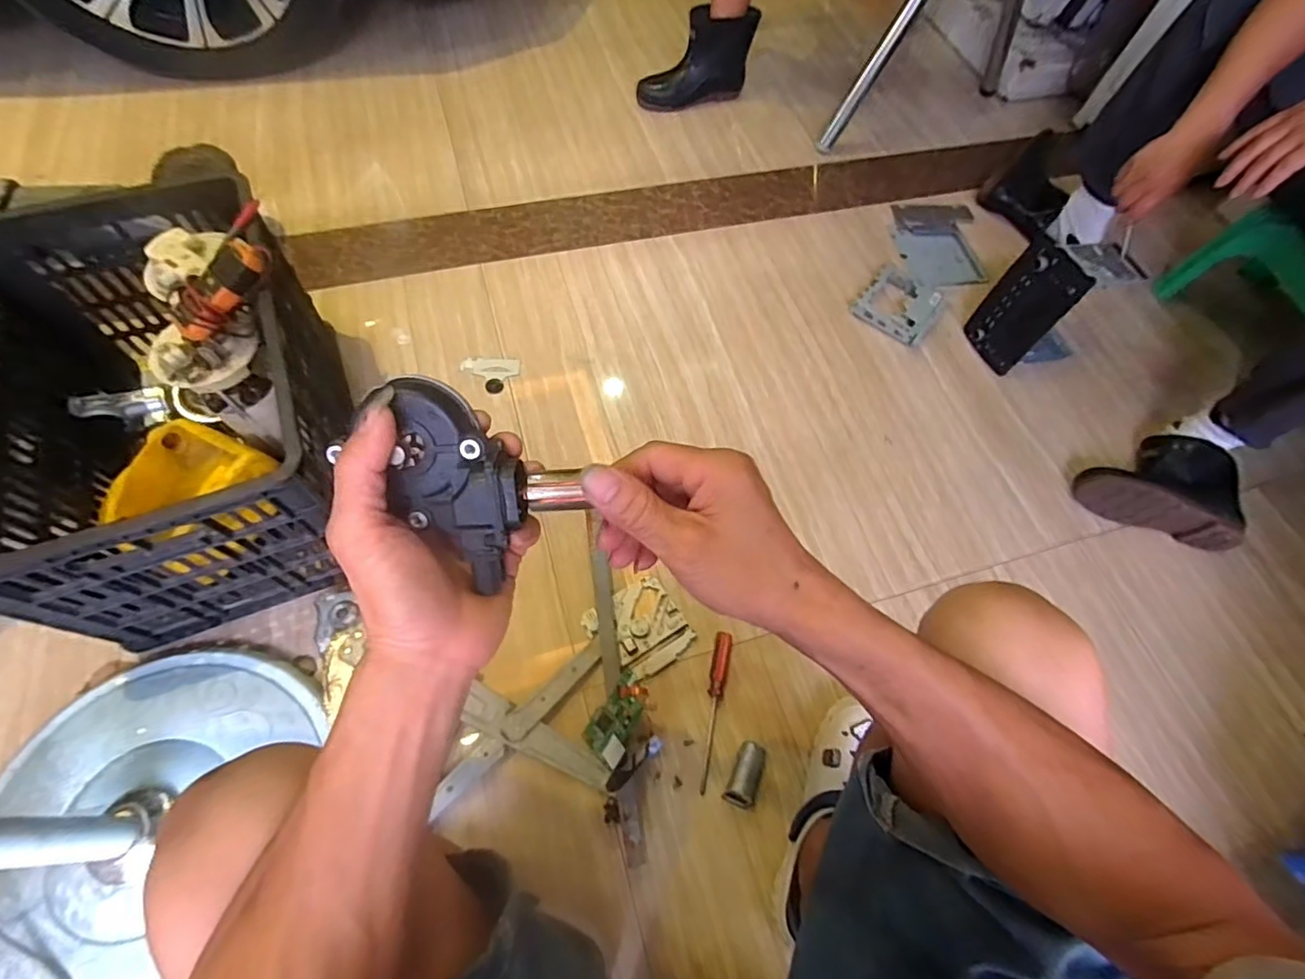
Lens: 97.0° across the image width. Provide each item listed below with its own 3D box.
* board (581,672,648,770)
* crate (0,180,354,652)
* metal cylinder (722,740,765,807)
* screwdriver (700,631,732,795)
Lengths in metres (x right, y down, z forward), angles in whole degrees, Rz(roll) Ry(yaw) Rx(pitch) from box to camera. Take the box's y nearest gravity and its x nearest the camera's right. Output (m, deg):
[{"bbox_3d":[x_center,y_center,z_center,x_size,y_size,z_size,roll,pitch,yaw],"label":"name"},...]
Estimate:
[{"bbox_3d":[-0.042,0.281,0.715,0.053,0.032,0.104,30,68,10],"label":"board"},{"bbox_3d":[-0.613,-0.101,0.754,0.352,0.303,0.494,-20,67,-14],"label":"crate"},{"bbox_3d":[0.117,0.350,0.712,0.039,0.042,0.076,20,66,6],"label":"metal cylinder"},{"bbox_3d":[0.075,0.283,0.728,0.022,0.015,0.178,12,66,2],"label":"screwdriver"}]

